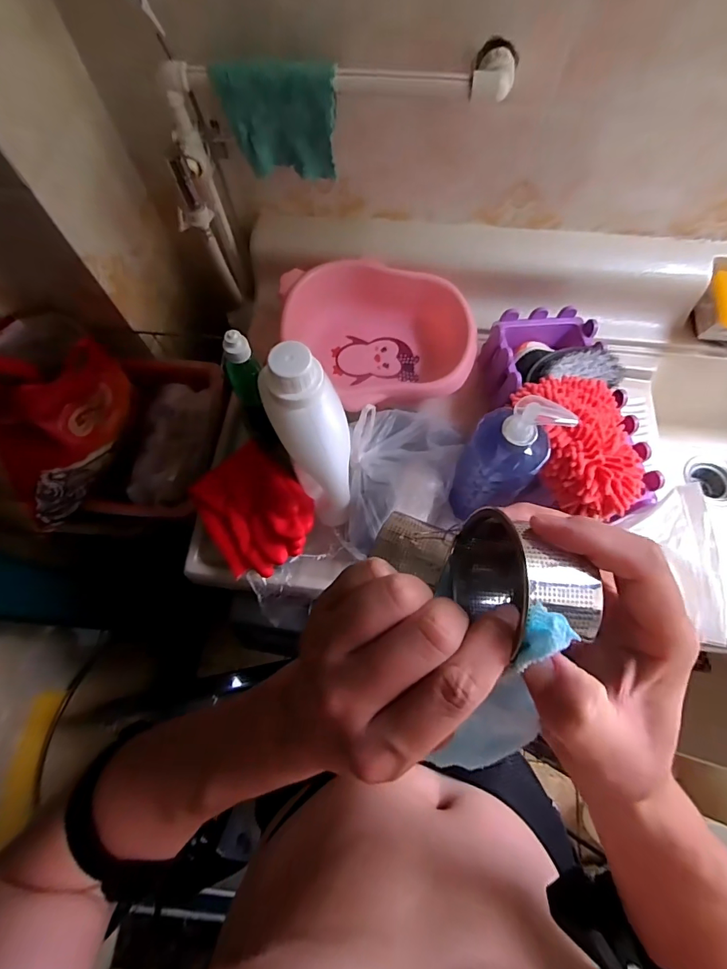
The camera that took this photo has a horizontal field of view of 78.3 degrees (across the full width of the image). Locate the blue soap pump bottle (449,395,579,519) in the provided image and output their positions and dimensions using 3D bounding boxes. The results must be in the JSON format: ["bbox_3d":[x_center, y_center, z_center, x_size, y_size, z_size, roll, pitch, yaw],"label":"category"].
[{"bbox_3d":[0.154,-0.023,0.511,0.078,0.203,0.081,0,69,1],"label":"blue soap pump bottle"}]

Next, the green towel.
[{"bbox_3d":[-0.102,-0.448,0.556,0.136,0.118,0.016,0,69,1],"label":"green towel"}]

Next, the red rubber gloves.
[{"bbox_3d":[-0.145,0.033,0.579,0.135,0.063,0.168,-38,73,-12],"label":"red rubber gloves"}]

